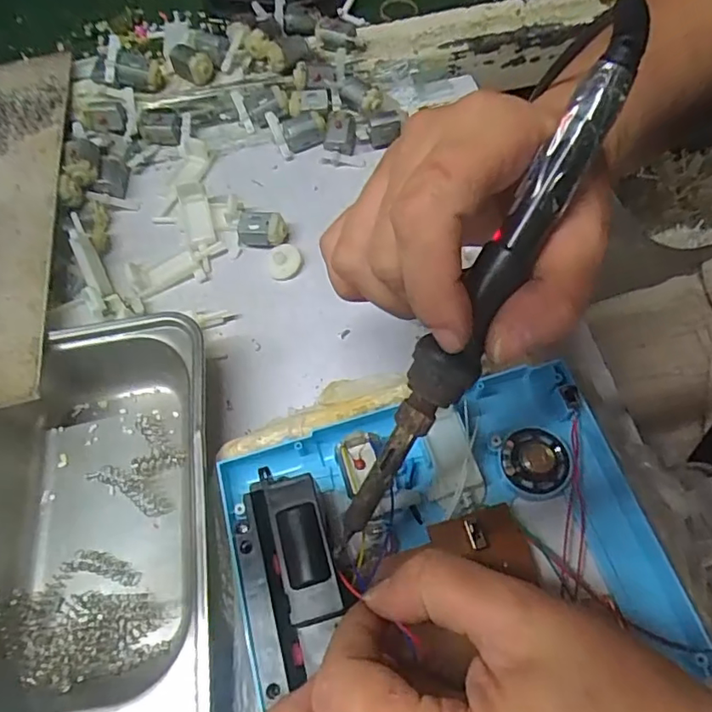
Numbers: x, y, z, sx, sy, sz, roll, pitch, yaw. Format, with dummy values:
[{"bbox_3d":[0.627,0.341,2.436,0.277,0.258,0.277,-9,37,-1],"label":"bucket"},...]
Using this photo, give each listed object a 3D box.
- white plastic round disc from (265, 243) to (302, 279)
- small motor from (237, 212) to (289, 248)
[{"bbox_3d":[-0.044,-0.058,0.337,0.021,0.004,0.022,1,78,-6],"label":"white plastic round disc"},{"bbox_3d":[-0.058,-0.076,0.341,0.029,0.019,0.016,1,63,3],"label":"small motor"}]

